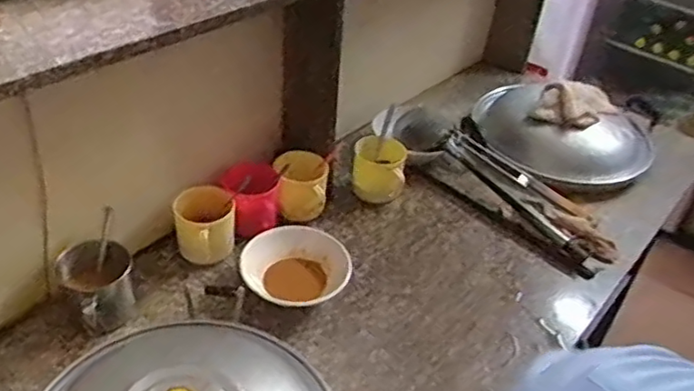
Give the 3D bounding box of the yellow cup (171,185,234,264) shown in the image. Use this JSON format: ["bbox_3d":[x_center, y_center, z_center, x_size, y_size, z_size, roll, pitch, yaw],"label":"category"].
[{"bbox_3d":[-0.227,0.053,1.036,0.093,0.109,0.077,-3,39,-12],"label":"yellow cup"}]

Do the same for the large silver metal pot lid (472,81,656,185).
[{"bbox_3d":[0.478,-0.149,1.396,0.379,0.142,0.348,4,38,-3],"label":"large silver metal pot lid"}]

